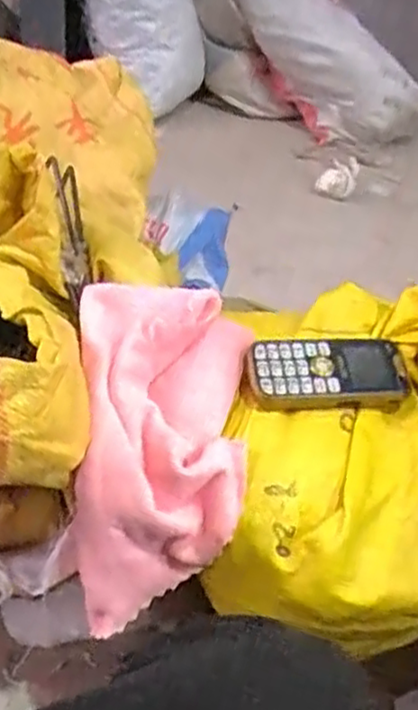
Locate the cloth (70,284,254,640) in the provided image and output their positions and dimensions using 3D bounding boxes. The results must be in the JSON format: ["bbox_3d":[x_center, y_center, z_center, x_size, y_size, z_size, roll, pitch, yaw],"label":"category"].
[{"bbox_3d":[-0.034,0.061,0.519,0.127,0.175,0.168,1,41,-8],"label":"cloth"}]

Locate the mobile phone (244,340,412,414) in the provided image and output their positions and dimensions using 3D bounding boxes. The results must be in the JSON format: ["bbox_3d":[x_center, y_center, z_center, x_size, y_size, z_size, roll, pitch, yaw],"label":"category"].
[{"bbox_3d":[0.093,0.016,0.535,0.126,0.014,0.057,0,66,-12],"label":"mobile phone"}]

